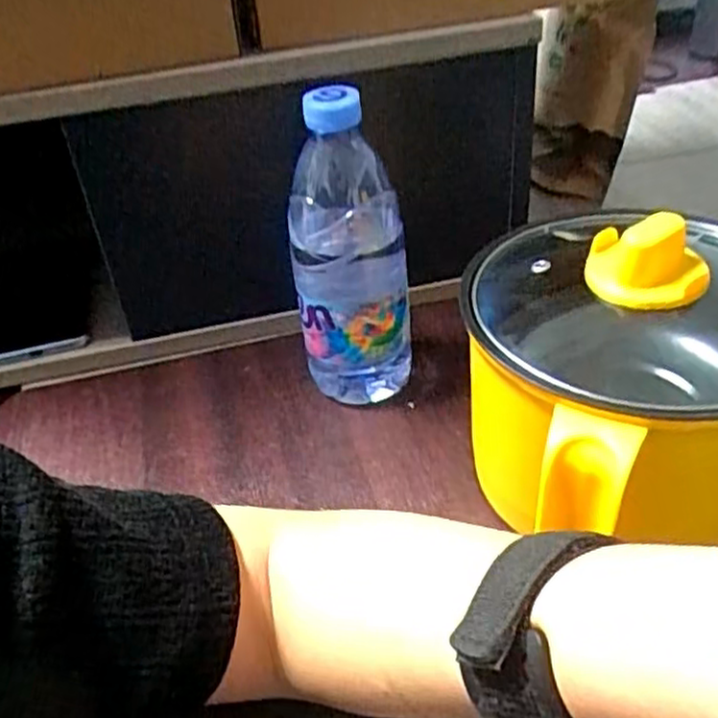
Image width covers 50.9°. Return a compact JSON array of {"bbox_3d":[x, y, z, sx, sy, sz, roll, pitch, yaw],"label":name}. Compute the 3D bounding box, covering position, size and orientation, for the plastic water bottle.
[{"bbox_3d":[-0.006,-0.065,0.473,0.070,0.196,0.078,-5,37,0],"label":"plastic water bottle"}]

